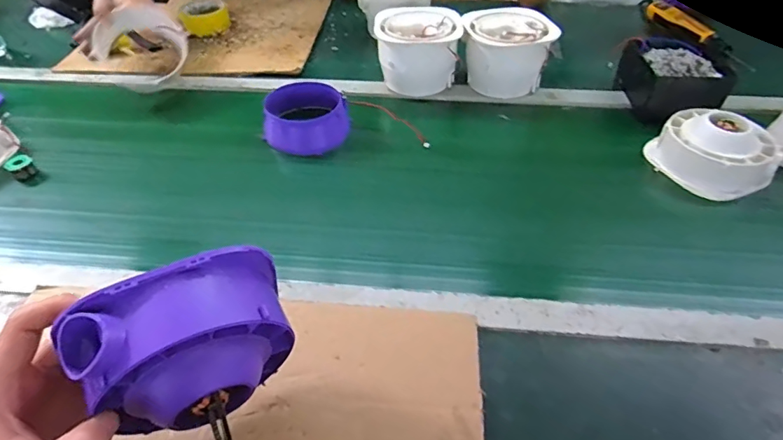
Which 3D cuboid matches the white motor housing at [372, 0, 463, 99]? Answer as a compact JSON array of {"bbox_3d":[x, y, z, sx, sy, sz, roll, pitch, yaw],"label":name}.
[{"bbox_3d":[0.044,-0.282,0.776,0.130,0.109,0.130,-5,46,-5],"label":"white motor housing"}]

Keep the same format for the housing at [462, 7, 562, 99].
[{"bbox_3d":[0.191,-0.273,0.786,0.131,0.118,0.131,0,46,0],"label":"housing"}]

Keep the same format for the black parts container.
[{"bbox_3d":[0.444,-0.221,0.734,0.122,0.085,0.162,-4,46,-3],"label":"black parts container"}]

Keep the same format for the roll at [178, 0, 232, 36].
[{"bbox_3d":[-0.384,-0.424,0.973,0.093,0.037,0.110,-5,46,-5],"label":"roll"}]

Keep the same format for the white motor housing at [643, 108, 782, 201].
[{"bbox_3d":[0.432,-0.093,0.637,0.131,0.080,0.131,0,46,0],"label":"white motor housing"}]

